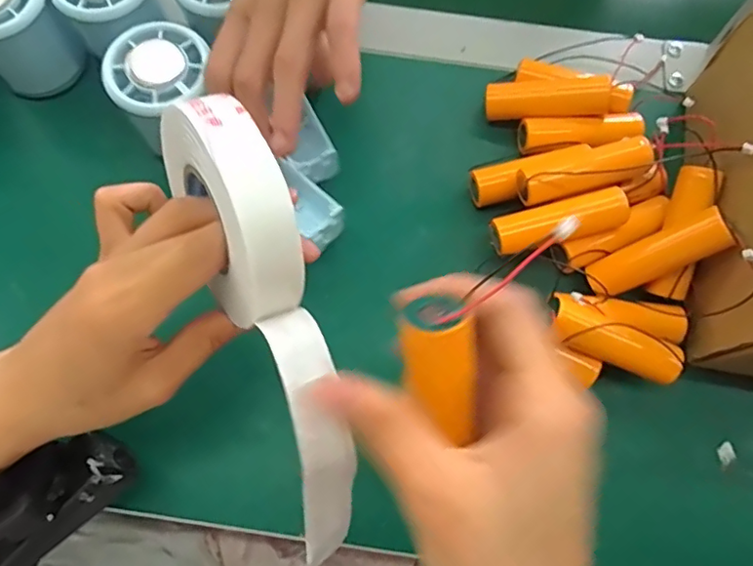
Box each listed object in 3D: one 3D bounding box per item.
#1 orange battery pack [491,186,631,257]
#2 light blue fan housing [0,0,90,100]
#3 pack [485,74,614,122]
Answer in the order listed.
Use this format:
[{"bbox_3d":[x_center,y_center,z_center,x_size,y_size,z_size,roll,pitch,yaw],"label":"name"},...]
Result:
[{"bbox_3d":[0.100,-0.034,0.303,0.073,0.018,0.020,-13,72,-6],"label":"orange battery pack"},{"bbox_3d":[-0.217,-0.150,0.336,0.055,0.070,0.050,-39,76,-14],"label":"light blue fan housing"},{"bbox_3d":[0.103,-0.112,0.335,0.071,0.014,0.021,1,70,16],"label":"pack"}]

